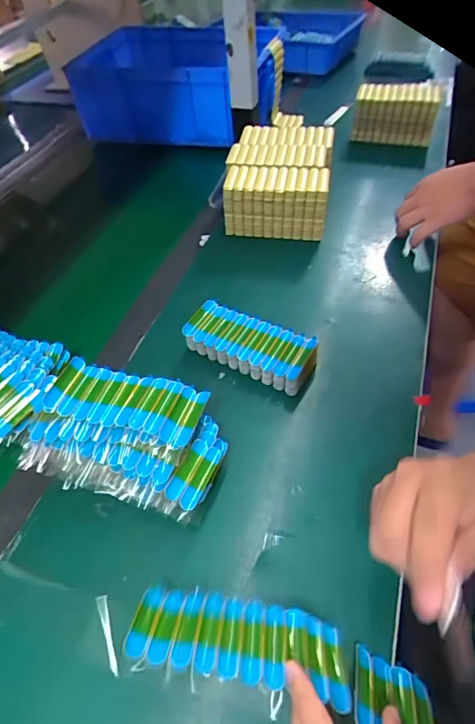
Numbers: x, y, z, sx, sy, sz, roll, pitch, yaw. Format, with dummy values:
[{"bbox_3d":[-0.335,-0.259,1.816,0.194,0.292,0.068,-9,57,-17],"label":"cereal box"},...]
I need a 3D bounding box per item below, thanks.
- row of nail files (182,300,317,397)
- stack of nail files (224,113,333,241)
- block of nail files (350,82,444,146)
[{"bbox_3d":[0.017,-0.019,0.524,0.160,0.039,0.068,23,56,21],"label":"row of nail files"},{"bbox_3d":[0.071,-0.307,0.719,0.165,0.089,0.206,5,52,9],"label":"stack of nail files"},{"bbox_3d":[0.318,-0.511,0.871,0.172,0.102,0.058,21,56,20],"label":"block of nail files"}]

